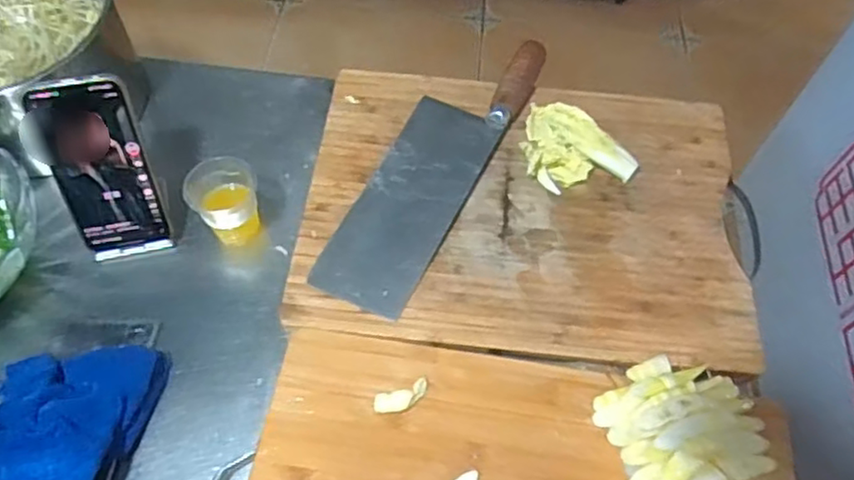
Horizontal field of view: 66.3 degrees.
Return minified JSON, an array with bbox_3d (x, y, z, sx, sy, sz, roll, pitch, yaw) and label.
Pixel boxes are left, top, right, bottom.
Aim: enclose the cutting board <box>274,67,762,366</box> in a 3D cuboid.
[{"bbox_3d":[0.087,-0.035,0.598,0.387,0.025,0.283,8,58,1],"label":"cutting board"}]

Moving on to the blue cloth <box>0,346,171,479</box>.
[{"bbox_3d":[-0.284,0.143,0.465,0.124,0.043,0.183,18,59,7],"label":"blue cloth"}]

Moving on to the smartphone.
[{"bbox_3d":[-0.266,-0.054,0.541,0.072,0.158,0.008,-13,32,-11],"label":"smartphone"}]

